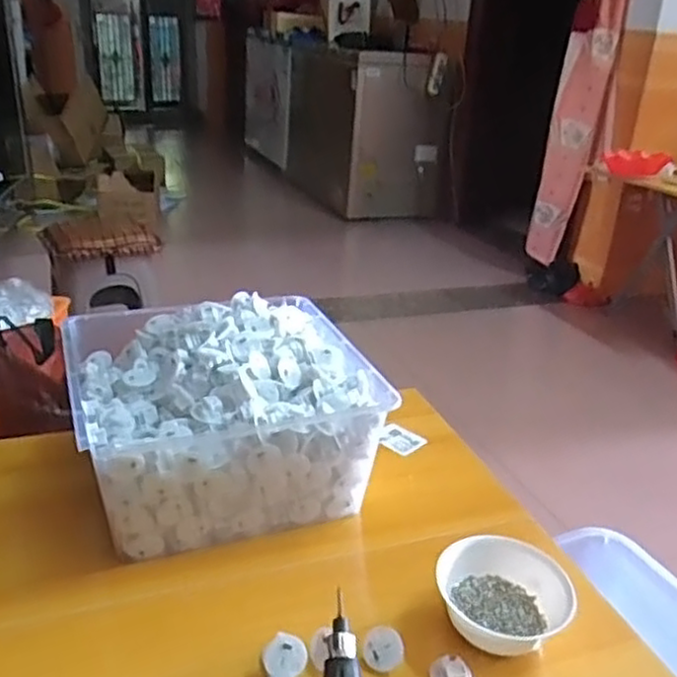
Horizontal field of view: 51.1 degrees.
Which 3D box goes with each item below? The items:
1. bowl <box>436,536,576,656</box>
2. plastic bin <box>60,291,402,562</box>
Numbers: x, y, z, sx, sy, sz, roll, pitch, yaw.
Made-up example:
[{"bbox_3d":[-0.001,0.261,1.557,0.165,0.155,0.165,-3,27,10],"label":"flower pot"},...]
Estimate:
[{"bbox_3d":[0.141,0.234,0.630,0.110,0.058,0.105,3,24,-1],"label":"bowl"},{"bbox_3d":[-0.131,0.074,0.789,0.296,0.170,0.279,-6,26,-21],"label":"plastic bin"}]

